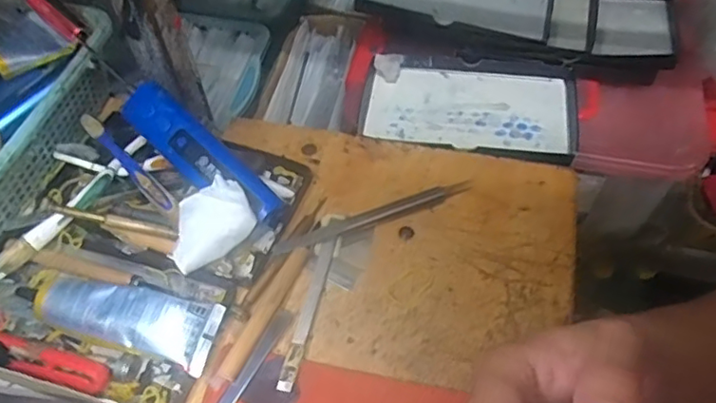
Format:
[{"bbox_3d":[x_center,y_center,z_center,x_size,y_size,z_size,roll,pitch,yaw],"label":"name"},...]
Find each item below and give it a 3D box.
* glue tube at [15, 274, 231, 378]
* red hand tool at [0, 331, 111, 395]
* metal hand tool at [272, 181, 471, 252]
[{"bbox_3d":[-0.157,0.071,0.384,0.135,0.021,0.041,12,56,10],"label":"glue tube"},{"bbox_3d":[-0.208,0.095,0.371,0.115,0.011,0.019,14,56,11],"label":"red hand tool"},{"bbox_3d":[0.011,0.010,0.437,0.149,0.011,0.015,-18,56,-11],"label":"metal hand tool"}]

